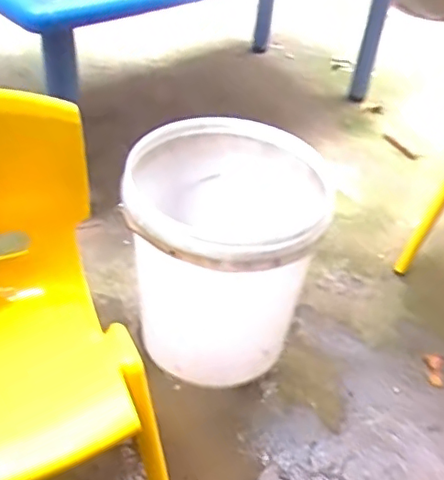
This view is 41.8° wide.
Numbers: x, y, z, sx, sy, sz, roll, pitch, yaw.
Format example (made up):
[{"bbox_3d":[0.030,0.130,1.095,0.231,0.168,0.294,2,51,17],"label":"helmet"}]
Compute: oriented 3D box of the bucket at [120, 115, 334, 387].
[{"bbox_3d":[0.008,0.037,0.951,0.297,0.369,0.271,3,41,-3],"label":"bucket"}]

